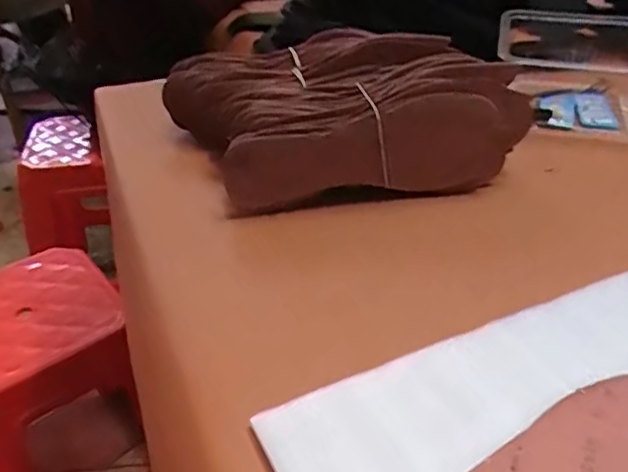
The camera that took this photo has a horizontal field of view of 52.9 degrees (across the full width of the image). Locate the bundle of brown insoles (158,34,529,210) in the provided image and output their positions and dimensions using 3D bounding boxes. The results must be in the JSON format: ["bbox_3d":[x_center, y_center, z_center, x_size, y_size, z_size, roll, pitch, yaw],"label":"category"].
[{"bbox_3d":[0.019,-0.139,0.676,0.335,0.104,0.236,-8,35,-9],"label":"bundle of brown insoles"}]

